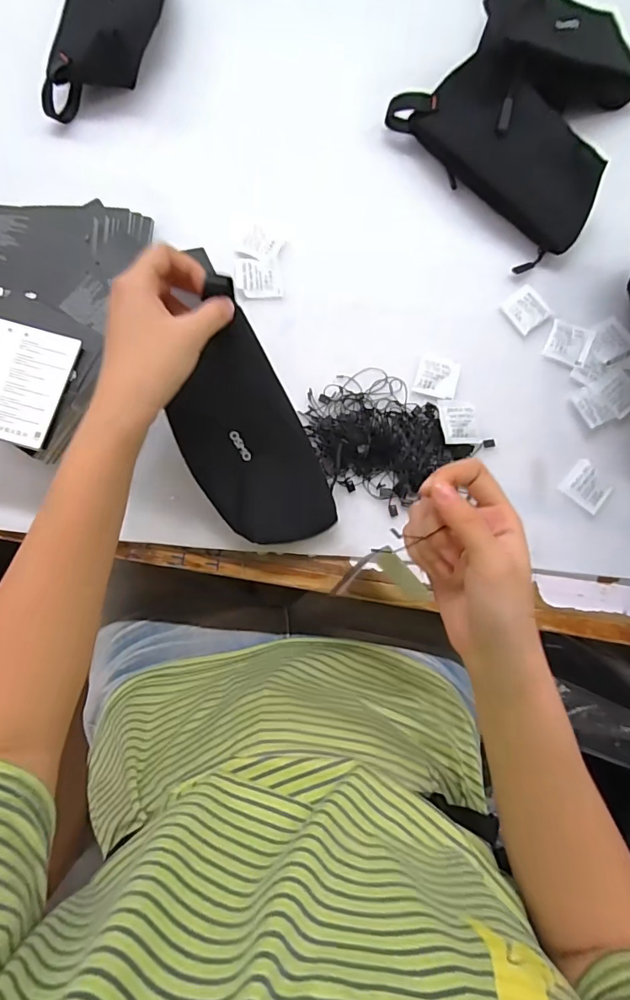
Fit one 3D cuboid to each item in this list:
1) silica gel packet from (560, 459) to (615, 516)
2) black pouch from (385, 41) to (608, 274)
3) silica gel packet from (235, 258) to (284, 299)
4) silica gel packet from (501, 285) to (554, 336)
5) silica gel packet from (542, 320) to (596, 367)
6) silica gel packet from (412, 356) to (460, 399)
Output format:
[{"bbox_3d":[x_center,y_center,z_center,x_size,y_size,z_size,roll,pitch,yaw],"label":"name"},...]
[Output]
[{"bbox_3d":[0.246,-0.012,0.430,0.039,0.005,0.035,40,82,6],"label":"silica gel packet"},{"bbox_3d":[0.175,-0.331,0.458,0.215,0.035,0.104,41,115,2],"label":"black pouch"},{"bbox_3d":[-0.053,-0.211,0.453,0.042,0.004,0.041,-5,80,-2],"label":"silica gel packet"},{"bbox_3d":[0.205,-0.184,0.462,0.042,0.005,0.039,-36,83,-7],"label":"silica gel packet"},{"bbox_3d":[0.242,-0.150,0.452,0.038,0.004,0.039,21,80,3],"label":"silica gel packet"},{"bbox_3d":[0.114,-0.114,0.444,0.041,0.005,0.036,10,80,1],"label":"silica gel packet"}]

